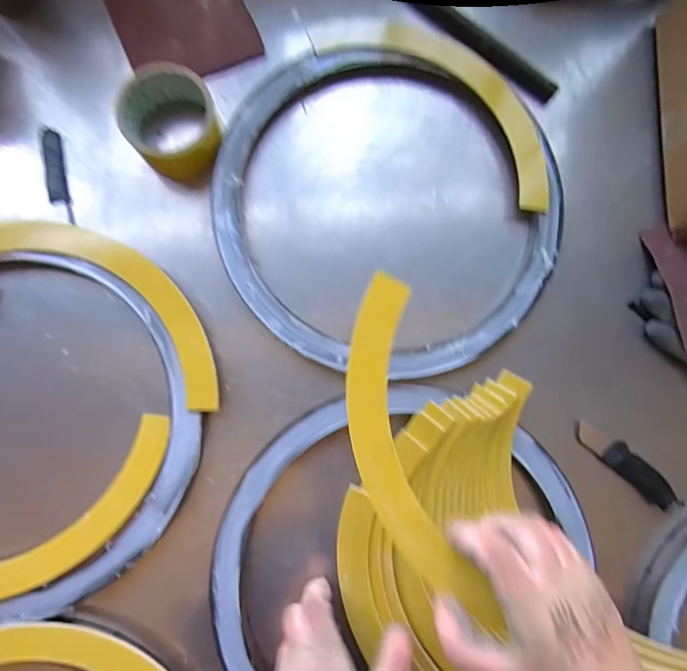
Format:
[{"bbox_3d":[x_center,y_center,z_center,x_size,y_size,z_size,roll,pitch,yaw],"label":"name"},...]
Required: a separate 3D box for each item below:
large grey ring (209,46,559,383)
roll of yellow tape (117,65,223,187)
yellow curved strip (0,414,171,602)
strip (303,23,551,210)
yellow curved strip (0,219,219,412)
[{"bbox_3d":[0.036,-0.122,0.418,0.309,0.016,0.336,0,83,-3],"label":"large grey ring"},{"bbox_3d":[-0.160,-0.200,0.406,0.085,0.040,0.094,-22,85,-6],"label":"roll of yellow tape"},{"bbox_3d":[-0.270,0.166,0.367,0.273,0.010,0.094,-23,87,-8],"label":"yellow curved strip"},{"bbox_3d":[0.104,-0.240,0.431,0.280,0.021,0.094,37,82,2],"label":"strip"},{"bbox_3d":[-0.220,-0.039,0.395,0.279,0.010,0.092,30,82,1],"label":"yellow curved strip"}]

